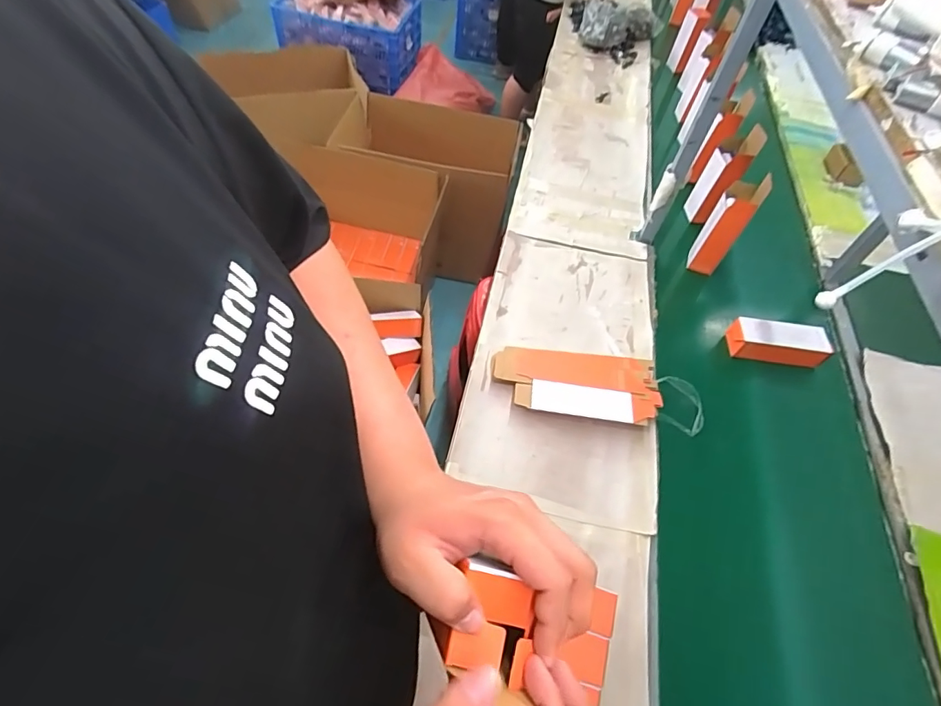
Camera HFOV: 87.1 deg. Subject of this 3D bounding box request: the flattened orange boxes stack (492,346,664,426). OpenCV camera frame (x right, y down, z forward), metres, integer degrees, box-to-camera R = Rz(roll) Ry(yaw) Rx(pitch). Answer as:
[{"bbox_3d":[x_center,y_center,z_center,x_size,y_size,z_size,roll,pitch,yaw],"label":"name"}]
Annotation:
[{"bbox_3d":[0.189,0.063,0.911,0.298,0.053,0.137,8,55,-1],"label":"flattened orange boxes stack"}]

